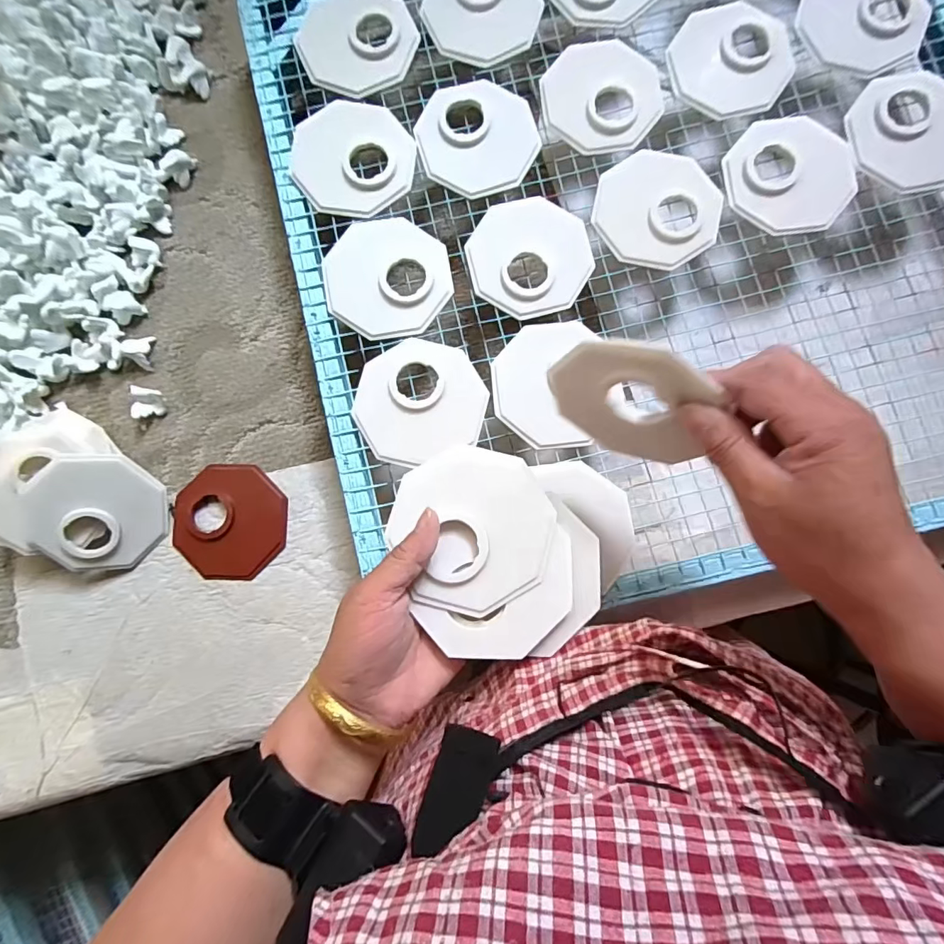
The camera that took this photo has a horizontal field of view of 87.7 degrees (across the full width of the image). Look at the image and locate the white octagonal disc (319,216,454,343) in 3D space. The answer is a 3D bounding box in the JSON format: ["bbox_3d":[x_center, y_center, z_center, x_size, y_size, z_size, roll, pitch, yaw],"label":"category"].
[{"bbox_3d":[-0.070,-0.159,0.400,0.100,0.008,0.099,33,85,4],"label":"white octagonal disc"}]

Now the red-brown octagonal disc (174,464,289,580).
[{"bbox_3d":[-0.217,0.044,0.442,0.100,0.007,0.101,0,84,1],"label":"red-brown octagonal disc"}]

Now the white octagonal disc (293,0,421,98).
[{"bbox_3d":[-0.102,-0.378,0.424,0.100,0.007,0.100,-27,84,-2],"label":"white octagonal disc"}]

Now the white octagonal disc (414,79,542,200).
[{"bbox_3d":[0.005,-0.286,0.416,0.100,0.007,0.102,-15,84,-1],"label":"white octagonal disc"}]

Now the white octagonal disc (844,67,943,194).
[{"bbox_3d":[0.364,-0.281,0.403,0.102,0.011,0.102,41,86,5],"label":"white octagonal disc"}]

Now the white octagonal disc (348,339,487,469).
[{"bbox_3d":[-0.041,-0.058,0.389,0.100,0.008,0.095,-20,84,-1],"label":"white octagonal disc"}]

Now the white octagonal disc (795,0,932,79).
[{"bbox_3d":[0.334,-0.388,0.415,0.096,0.012,0.096,-27,84,-2],"label":"white octagonal disc"}]

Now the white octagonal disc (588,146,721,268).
[{"bbox_3d":[0.153,-0.219,0.405,0.099,0.005,0.099,-34,84,-3],"label":"white octagonal disc"}]

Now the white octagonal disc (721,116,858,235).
[{"bbox_3d":[0.261,-0.245,0.402,0.099,0.009,0.094,37,86,5],"label":"white octagonal disc"}]

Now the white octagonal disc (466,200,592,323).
[{"bbox_3d":[0.048,-0.178,0.404,0.099,0.005,0.098,28,85,4],"label":"white octagonal disc"}]

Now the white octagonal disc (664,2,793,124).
[{"bbox_3d":[0.223,-0.352,0.418,0.106,0.014,0.099,-15,84,-1],"label":"white octagonal disc"}]

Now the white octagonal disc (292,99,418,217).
[{"bbox_3d":[-0.101,-0.268,0.414,0.102,0.007,0.105,-1,84,1],"label":"white octagonal disc"}]

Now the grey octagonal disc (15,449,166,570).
[{"bbox_3d":[-0.319,0.036,0.419,0.101,0.014,0.100,-47,117,-1],"label":"grey octagonal disc"}]

